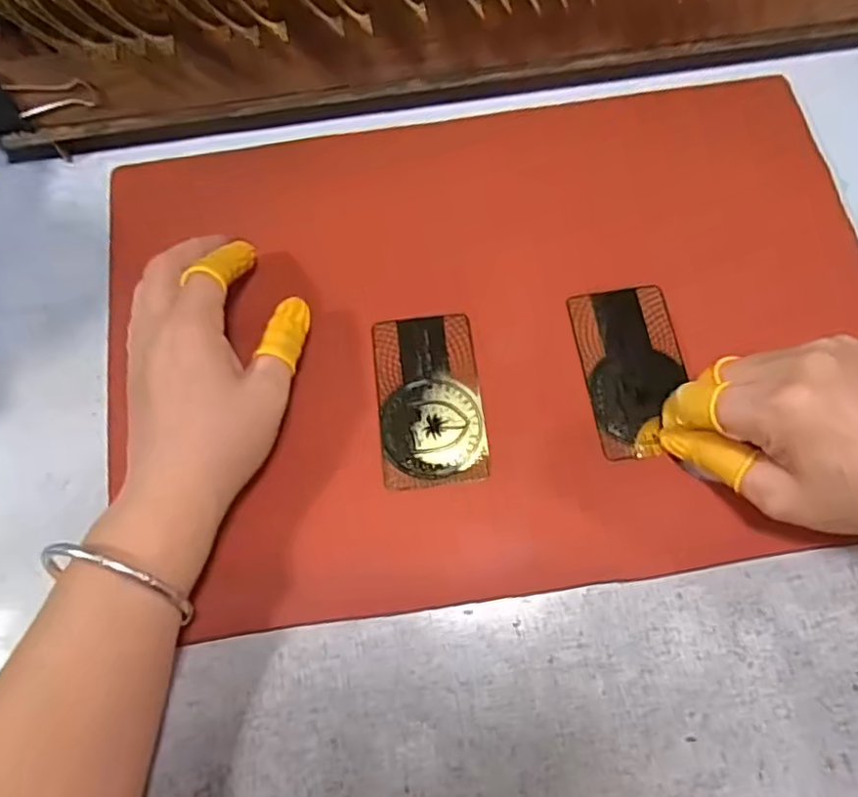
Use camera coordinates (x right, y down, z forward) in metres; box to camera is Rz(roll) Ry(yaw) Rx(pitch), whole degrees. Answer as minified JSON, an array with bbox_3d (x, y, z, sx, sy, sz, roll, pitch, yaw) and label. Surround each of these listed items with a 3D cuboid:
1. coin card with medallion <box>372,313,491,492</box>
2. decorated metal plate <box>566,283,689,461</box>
[{"bbox_3d":[0.000,0.000,0.319,0.048,0.004,0.085,-6,69,-1],"label":"coin card with medallion"},{"bbox_3d":[0.099,-0.015,0.321,0.048,0.004,0.085,-7,69,-2],"label":"decorated metal plate"}]

